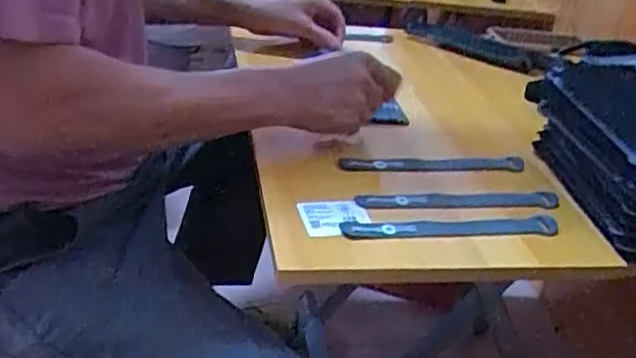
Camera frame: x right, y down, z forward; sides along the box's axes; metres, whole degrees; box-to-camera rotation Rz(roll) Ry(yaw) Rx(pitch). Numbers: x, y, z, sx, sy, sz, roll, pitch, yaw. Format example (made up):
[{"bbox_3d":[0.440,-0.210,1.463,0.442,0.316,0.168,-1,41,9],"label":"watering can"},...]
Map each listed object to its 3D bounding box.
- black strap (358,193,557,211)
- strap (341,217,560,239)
[{"bbox_3d":[0.137,0.020,0.620,0.208,0.005,0.030,-2,31,-14],"label":"black strap"},{"bbox_3d":[0.121,0.044,0.581,0.206,0.007,0.025,-2,31,-14],"label":"strap"}]

